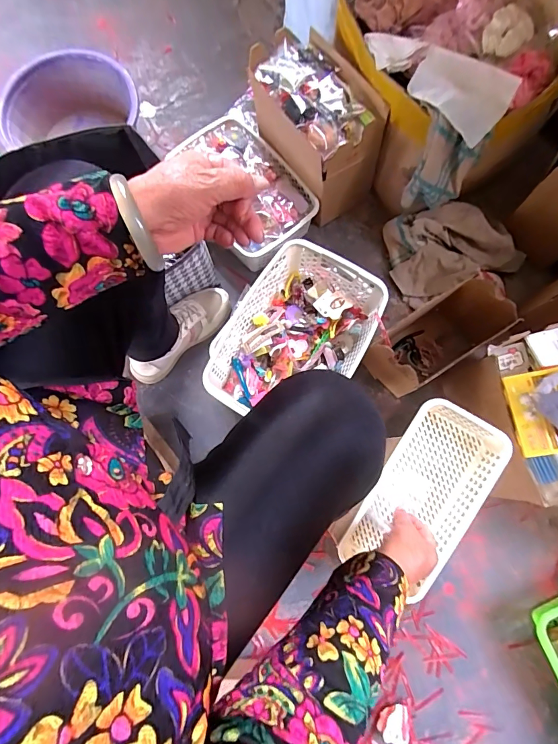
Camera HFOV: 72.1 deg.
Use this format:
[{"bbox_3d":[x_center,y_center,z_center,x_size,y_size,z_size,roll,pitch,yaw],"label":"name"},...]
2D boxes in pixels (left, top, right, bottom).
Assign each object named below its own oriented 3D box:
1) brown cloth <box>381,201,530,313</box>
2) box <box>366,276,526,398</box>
[{"bbox_3d":[0.348,-0.255,0.770,0.243,0.079,0.201,-23,81,-3],"label":"brown cloth"},{"bbox_3d":[0.271,-0.050,0.686,0.217,0.177,0.111,-31,81,-5],"label":"box"}]

